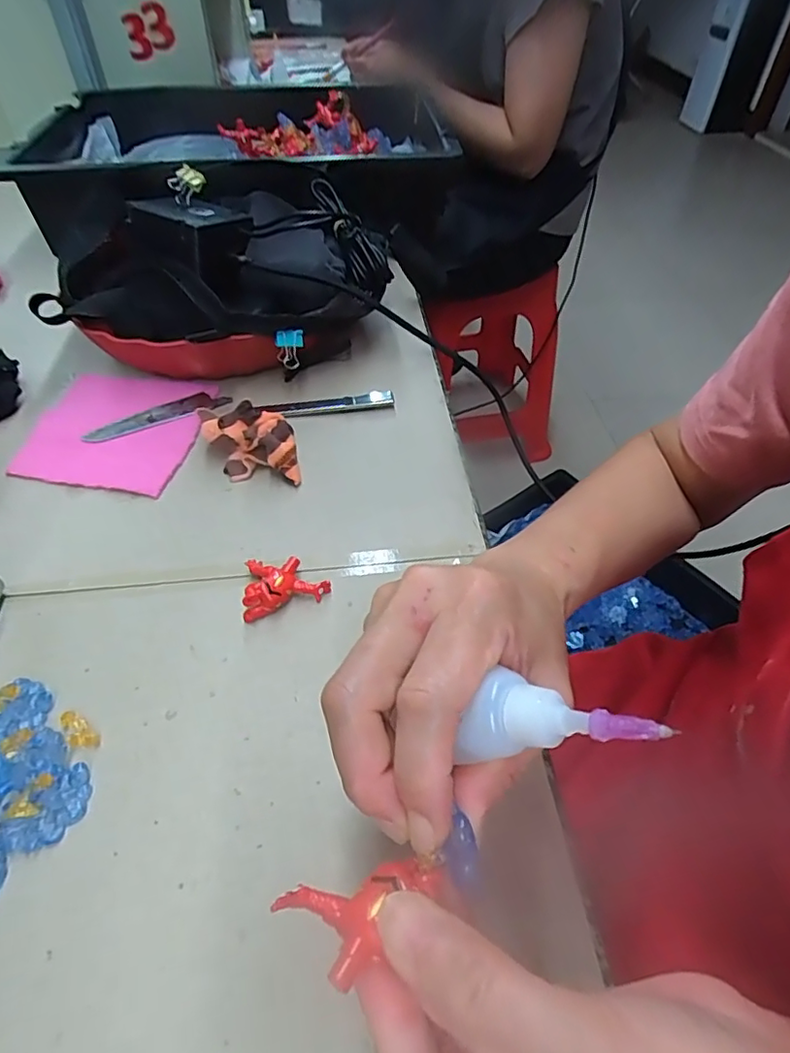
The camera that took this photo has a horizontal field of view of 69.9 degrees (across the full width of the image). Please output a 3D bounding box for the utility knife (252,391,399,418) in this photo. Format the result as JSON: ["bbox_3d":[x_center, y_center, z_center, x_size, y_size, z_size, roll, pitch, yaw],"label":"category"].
[{"bbox_3d":[-0.053,-0.093,0.432,0.103,0.011,0.014,-5,49,-6],"label":"utility knife"}]

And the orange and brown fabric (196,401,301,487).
[{"bbox_3d":[-0.098,-0.055,0.387,0.056,0.030,0.062,-15,51,-14],"label":"orange and brown fabric"}]

